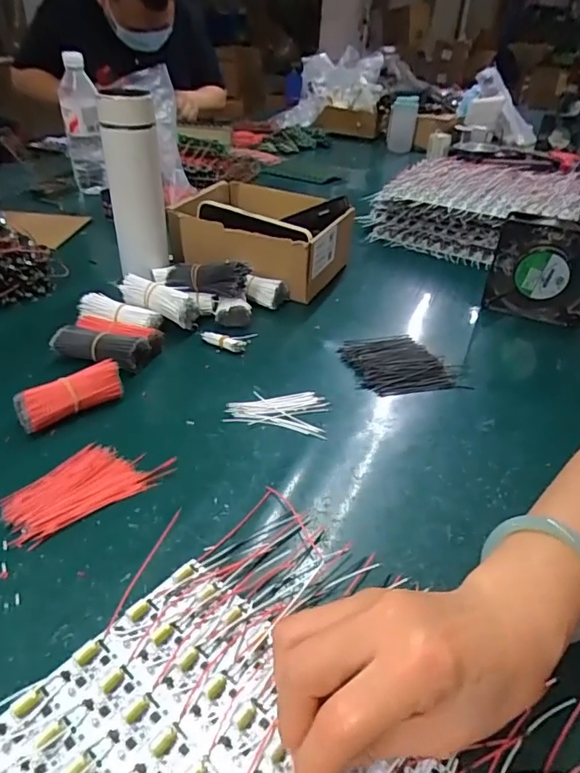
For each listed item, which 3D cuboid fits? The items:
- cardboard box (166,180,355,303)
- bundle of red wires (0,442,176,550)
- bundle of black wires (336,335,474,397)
[{"bbox_3d":[-0.047,-0.212,0.725,0.232,0.105,0.171,18,38,18],"label":"cardboard box"},{"bbox_3d":[-0.159,0.074,0.398,0.119,0.007,0.066,-25,45,-35],"label":"bundle of red wires"},{"bbox_3d":[0.115,-0.026,0.548,0.110,0.016,0.099,-3,36,-10],"label":"bundle of black wires"}]

